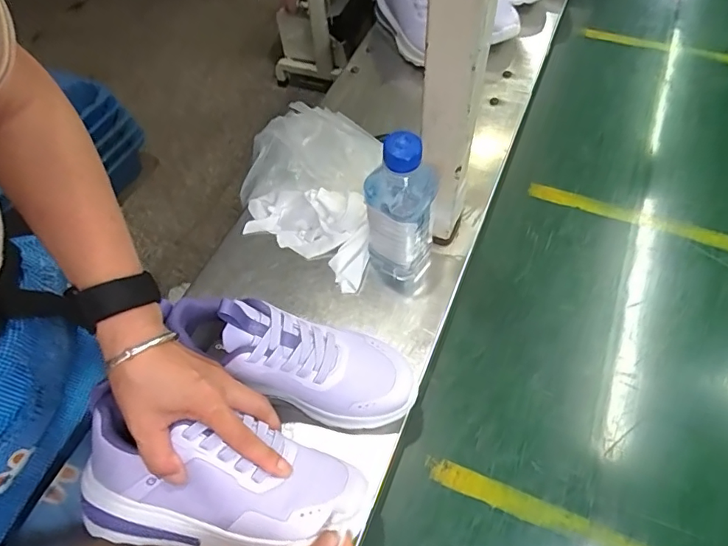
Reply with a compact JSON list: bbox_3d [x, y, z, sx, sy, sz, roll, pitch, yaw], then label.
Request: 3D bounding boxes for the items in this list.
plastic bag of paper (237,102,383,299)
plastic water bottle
[{"bbox_3d":[-0.069,-0.097,0.549,0.197,0.065,0.215,7,59,9],"label":"plastic bag of paper"},{"bbox_3d":[0.034,-0.048,0.451,0.062,0.162,0.053,1,59,5],"label":"plastic water bottle"}]

